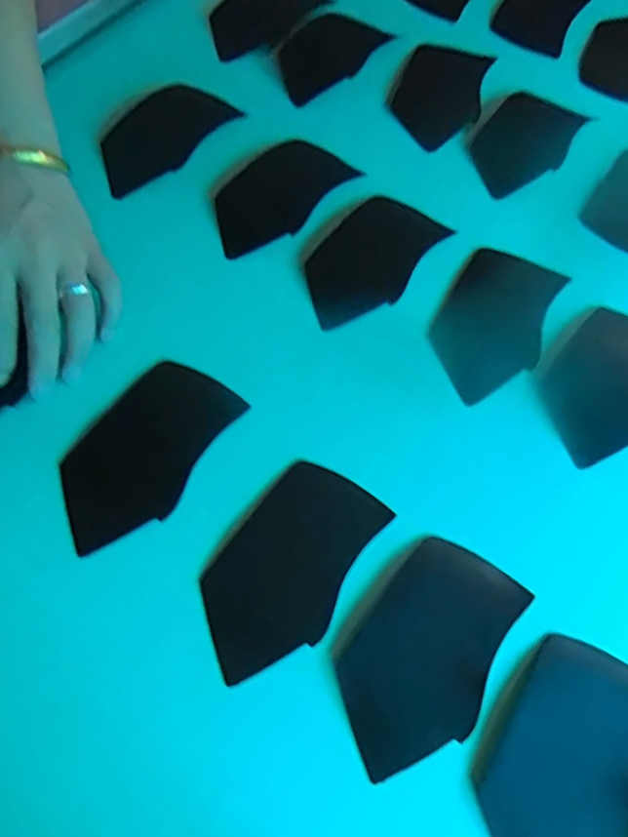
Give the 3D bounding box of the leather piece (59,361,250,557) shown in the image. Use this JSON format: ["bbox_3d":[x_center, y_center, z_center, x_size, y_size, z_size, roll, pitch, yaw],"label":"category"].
[{"bbox_3d":[-0.108,0.021,0.400,0.072,0.004,0.129,30,68,9],"label":"leather piece"}]

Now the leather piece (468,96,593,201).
[{"bbox_3d":[0.176,-0.232,0.531,0.076,0.012,0.123,26,67,25],"label":"leather piece"}]

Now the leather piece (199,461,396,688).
[{"bbox_3d":[-0.015,0.086,0.374,0.073,0.006,0.128,35,69,11],"label":"leather piece"}]

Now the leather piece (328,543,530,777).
[{"bbox_3d":[0.063,0.133,0.361,0.075,0.006,0.128,32,68,22],"label":"leather piece"}]

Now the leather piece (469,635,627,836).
[{"bbox_3d":[0.133,0.185,0.339,0.078,0.011,0.127,28,68,9],"label":"leather piece"}]

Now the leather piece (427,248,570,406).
[{"bbox_3d":[0.130,-0.070,0.462,0.074,0.005,0.131,23,64,15],"label":"leather piece"}]

